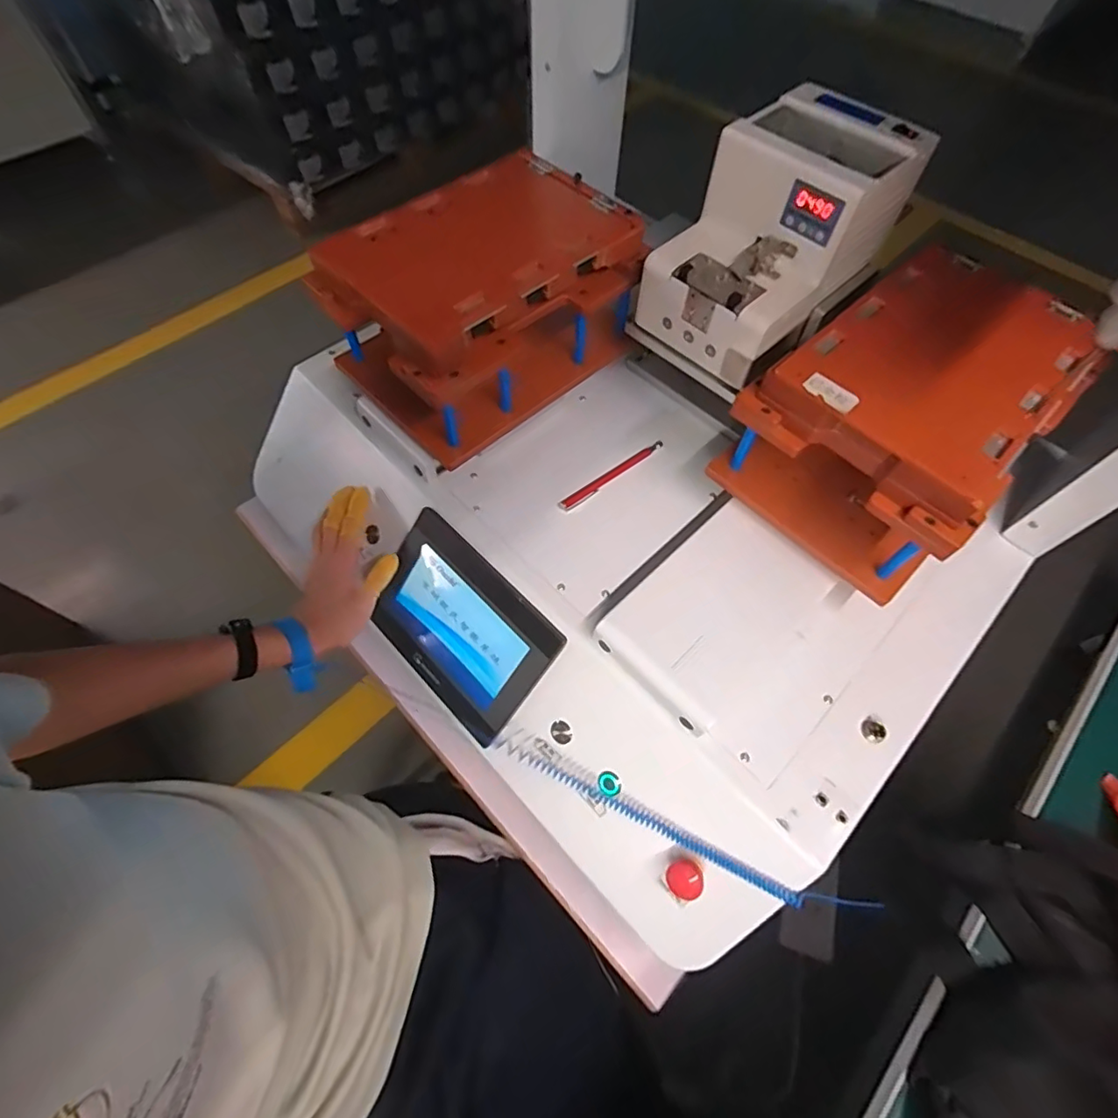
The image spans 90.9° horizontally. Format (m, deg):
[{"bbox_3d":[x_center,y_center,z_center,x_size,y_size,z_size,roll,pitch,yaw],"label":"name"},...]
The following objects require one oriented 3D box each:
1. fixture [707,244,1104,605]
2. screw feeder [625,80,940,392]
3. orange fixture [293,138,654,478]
[{"bbox_3d":[0.295,-0.125,0.478,0.245,0.137,0.186,-40,69,-20],"label":"fixture"},{"bbox_3d":[0.190,-0.279,0.488,0.198,0.151,0.140,-40,69,-20],"label":"screw feeder"},{"bbox_3d":[-0.071,-0.246,0.539,0.255,0.149,0.187,-38,69,-20],"label":"orange fixture"}]

